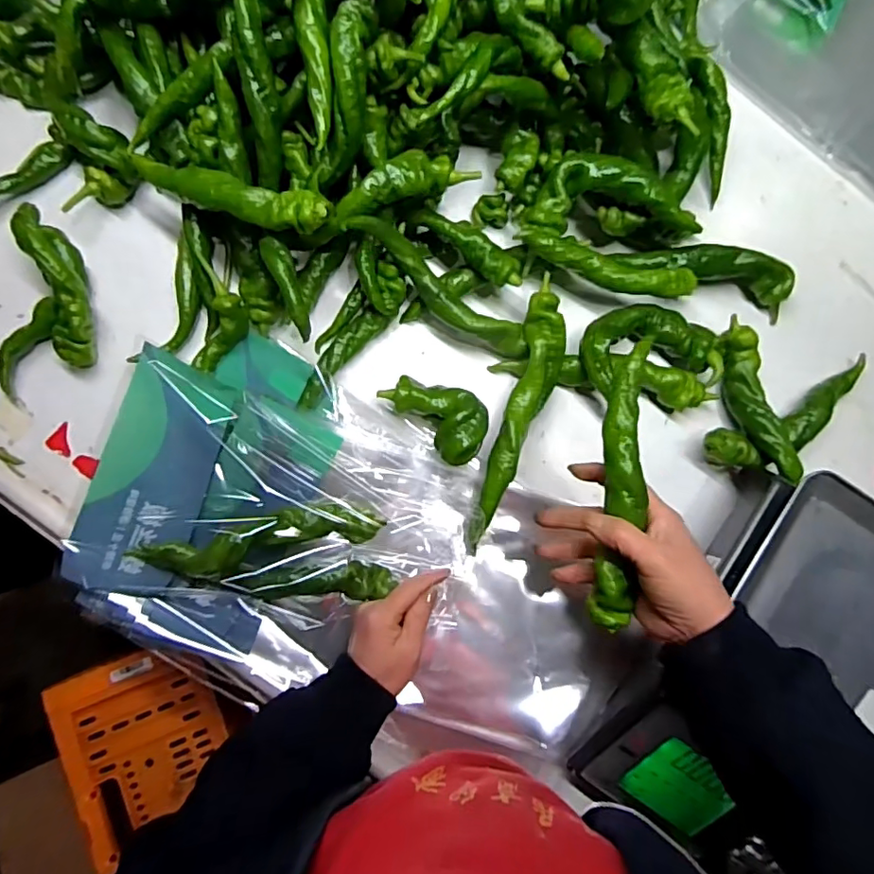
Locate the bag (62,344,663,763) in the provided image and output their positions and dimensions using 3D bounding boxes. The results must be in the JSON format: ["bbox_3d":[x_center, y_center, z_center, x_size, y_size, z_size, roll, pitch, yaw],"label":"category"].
[{"bbox_3d":[-0.068,0.130,0.529,0.531,0.106,0.292,26,84,-5],"label":"bag"}]

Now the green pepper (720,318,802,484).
[{"bbox_3d":[0.327,-0.040,0.561,0.042,0.055,0.166,-21,85,-4],"label":"green pepper"}]

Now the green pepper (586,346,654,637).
[{"bbox_3d":[0.141,0.036,0.412,0.030,0.024,0.221,5,90,-2],"label":"green pepper"}]

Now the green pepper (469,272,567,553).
[{"bbox_3d":[0.087,-0.021,0.535,0.046,0.025,0.267,15,83,-1],"label":"green pepper"}]

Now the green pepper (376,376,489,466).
[{"bbox_3d":[0.005,-0.026,0.554,0.065,0.049,0.109,-43,87,-7],"label":"green pepper"}]

